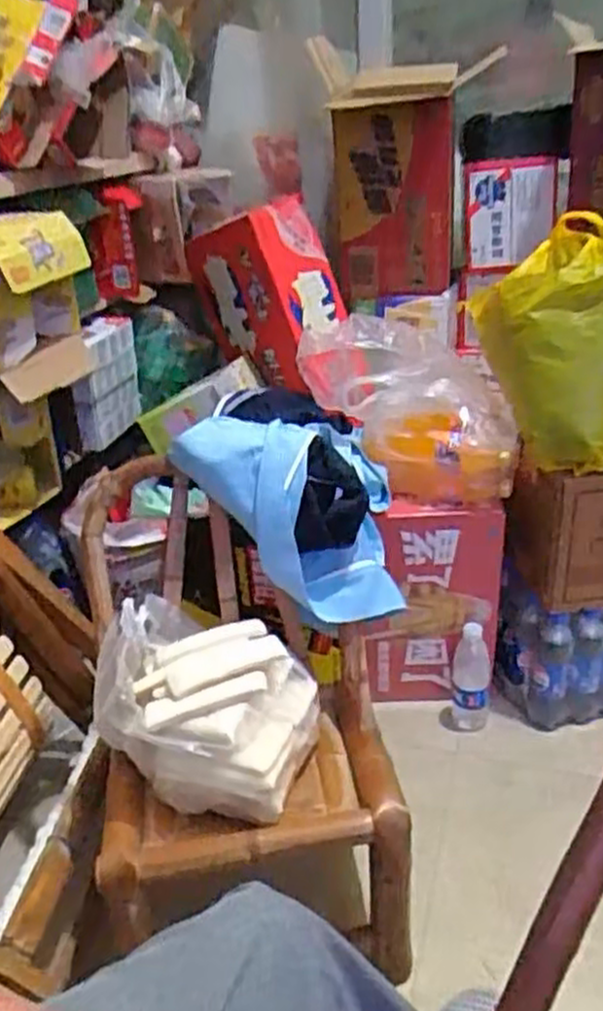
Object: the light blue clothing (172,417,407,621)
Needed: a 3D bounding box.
[{"bbox_3d":[-0.002,0.012,1.068,0.277,0.236,0.153,14,33,31],"label":"light blue clothing"}]

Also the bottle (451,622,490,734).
[{"bbox_3d":[0.297,0.308,1.369,0.068,0.198,0.071,0,28,8],"label":"bottle"}]

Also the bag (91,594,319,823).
[{"bbox_3d":[-0.119,0.242,0.982,0.254,0.171,0.207,10,31,24],"label":"bag"}]

